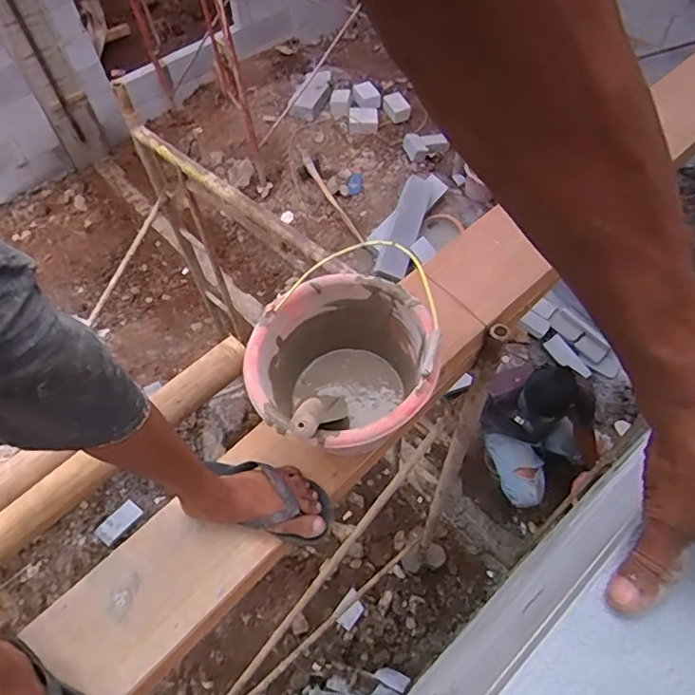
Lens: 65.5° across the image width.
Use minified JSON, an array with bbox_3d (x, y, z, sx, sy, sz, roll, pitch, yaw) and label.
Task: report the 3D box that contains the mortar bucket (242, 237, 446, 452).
[{"bbox_3d":[-0.007,0.044,0.855,0.273,0.213,0.283,-2,56,3],"label":"mortar bucket"}]

